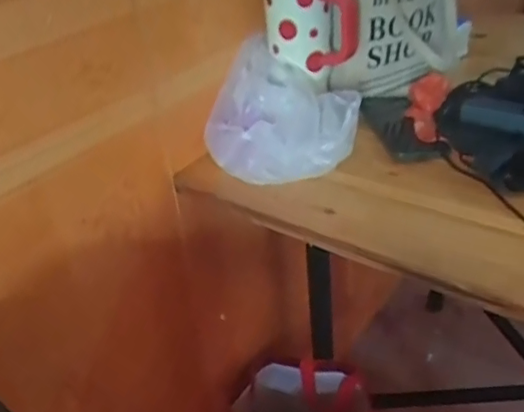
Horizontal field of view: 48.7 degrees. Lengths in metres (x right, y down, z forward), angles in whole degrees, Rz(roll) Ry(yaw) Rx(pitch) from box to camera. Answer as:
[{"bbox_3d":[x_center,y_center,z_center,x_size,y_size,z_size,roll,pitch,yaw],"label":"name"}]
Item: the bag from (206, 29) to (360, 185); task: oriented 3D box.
[{"bbox_3d":[0.024,-0.121,0.728,0.211,0.104,0.153,18,40,32],"label":"bag"}]

